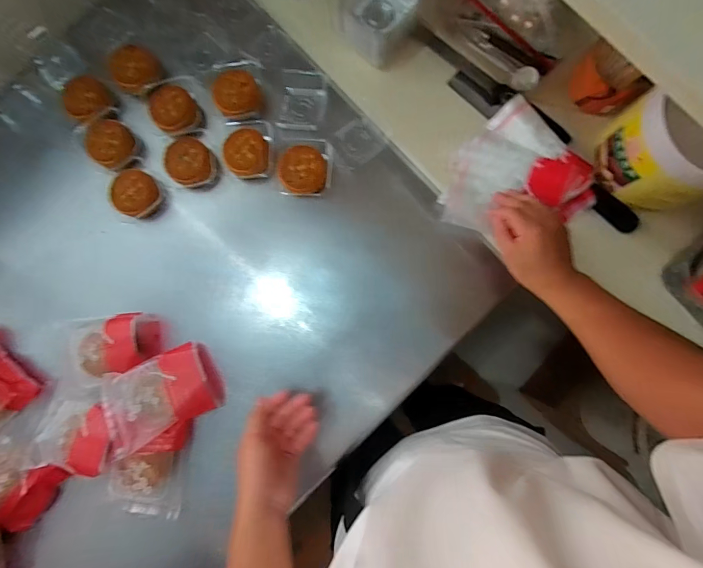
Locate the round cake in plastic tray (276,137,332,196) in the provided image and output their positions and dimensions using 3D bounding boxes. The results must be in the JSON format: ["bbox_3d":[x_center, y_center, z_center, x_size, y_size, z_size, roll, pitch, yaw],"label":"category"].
[{"bbox_3d":[-0.069,-0.169,0.500,0.082,0.033,0.082,0,87,5],"label":"round cake in plastic tray"}]

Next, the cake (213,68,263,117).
[{"bbox_3d":[-0.169,-0.281,0.506,0.065,0.033,0.079,-33,85,-1],"label":"cake"}]

